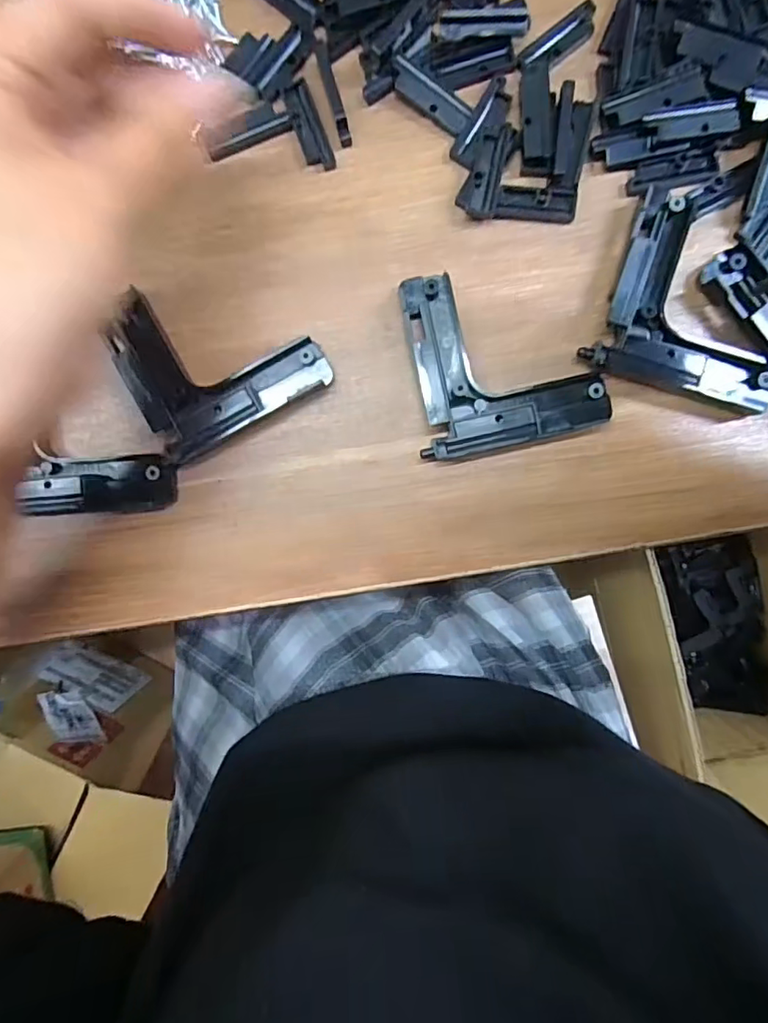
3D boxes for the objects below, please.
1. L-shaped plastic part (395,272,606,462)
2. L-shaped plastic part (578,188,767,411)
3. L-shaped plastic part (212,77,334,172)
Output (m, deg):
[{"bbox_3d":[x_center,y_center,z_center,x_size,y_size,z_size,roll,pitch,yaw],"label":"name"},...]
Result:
[{"bbox_3d":[0.050,-0.062,0.224,0.077,0.015,0.073,-8,93,2],"label":"L-shaped plastic part"},{"bbox_3d":[0.129,-0.081,0.219,0.079,0.015,0.072,22,94,1],"label":"L-shaped plastic part"},{"bbox_3d":[-0.047,-0.151,0.226,0.046,0.004,0.035,-22,93,3],"label":"L-shaped plastic part"}]

